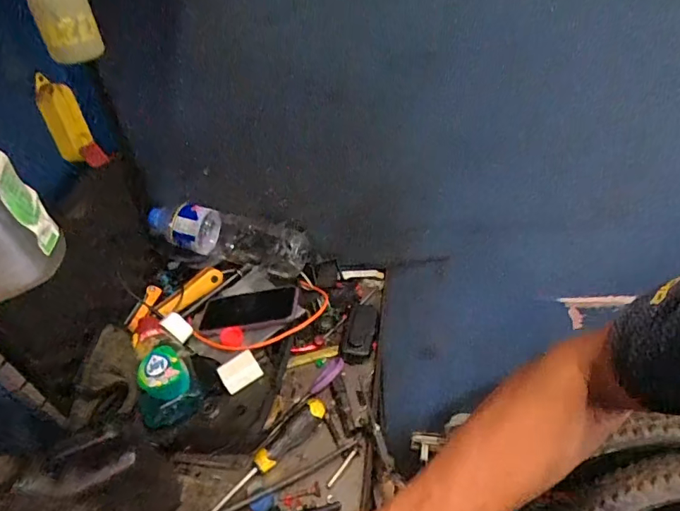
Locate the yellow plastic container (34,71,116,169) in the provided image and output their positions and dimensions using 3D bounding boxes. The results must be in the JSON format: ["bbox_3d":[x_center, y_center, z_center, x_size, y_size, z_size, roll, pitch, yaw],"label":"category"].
[{"bbox_3d":[-0.376,-0.183,0.666,0.026,0.129,0.057,15,42,26],"label":"yellow plastic container"}]

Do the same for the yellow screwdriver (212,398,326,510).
[{"bbox_3d":[-0.090,0.252,0.613,0.034,0.025,0.181,27,48,37],"label":"yellow screwdriver"}]

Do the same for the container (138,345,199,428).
[{"bbox_3d":[-0.224,0.166,0.622,0.074,0.054,0.090,-14,37,-10],"label":"container"}]

